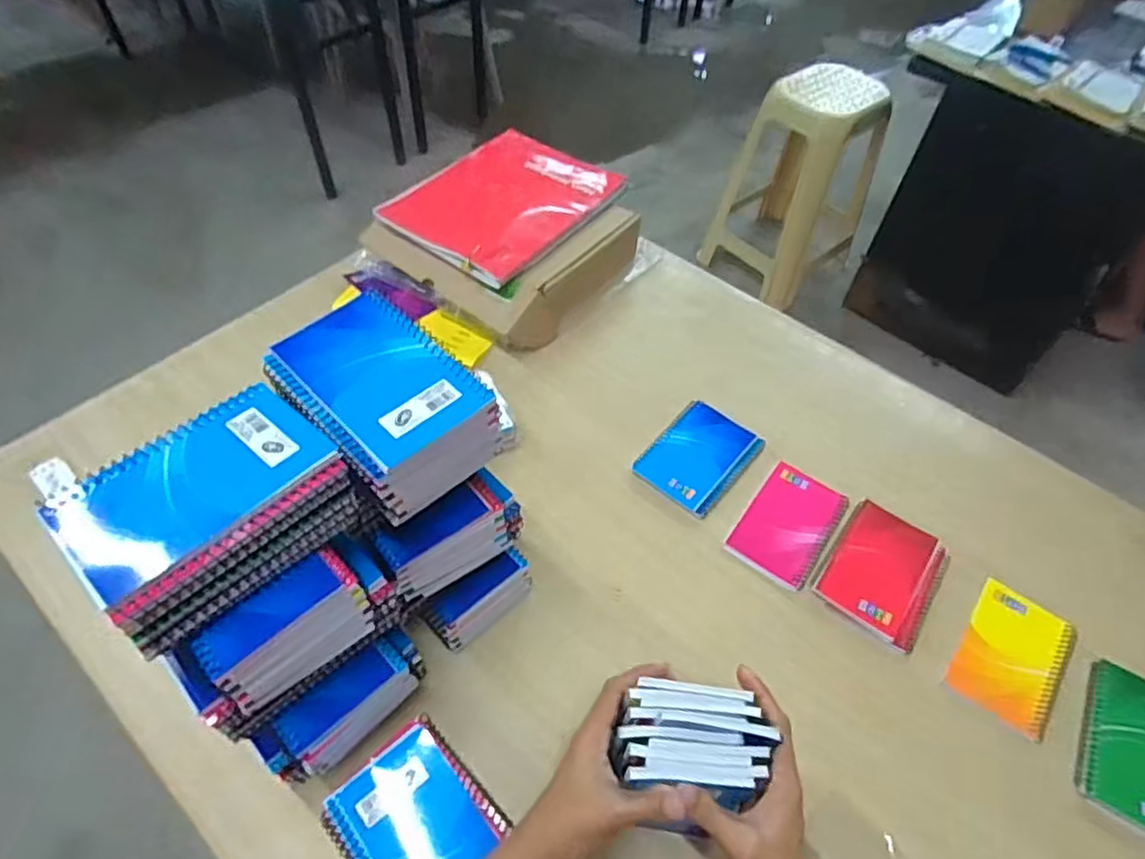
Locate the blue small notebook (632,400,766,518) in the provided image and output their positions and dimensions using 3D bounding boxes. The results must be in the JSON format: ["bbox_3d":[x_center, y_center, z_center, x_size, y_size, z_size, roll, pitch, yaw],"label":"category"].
[{"bbox_3d":[0.139,0.027,0.718,0.095,0.012,0.131,33,57,20],"label":"blue small notebook"}]

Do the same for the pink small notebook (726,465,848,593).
[{"bbox_3d":[0.223,0.094,0.674,0.082,0.008,0.132,32,57,20],"label":"pink small notebook"}]

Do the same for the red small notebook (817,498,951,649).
[{"bbox_3d":[0.303,0.136,0.640,0.095,0.010,0.130,31,57,19],"label":"red small notebook"}]

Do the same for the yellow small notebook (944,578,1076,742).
[{"bbox_3d":[0.405,0.207,0.605,0.082,0.005,0.130,33,57,20],"label":"yellow small notebook"}]

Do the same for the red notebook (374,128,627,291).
[{"bbox_3d":[-0.090,-0.311,0.881,0.233,0.016,0.279,30,56,23],"label":"red notebook"}]

